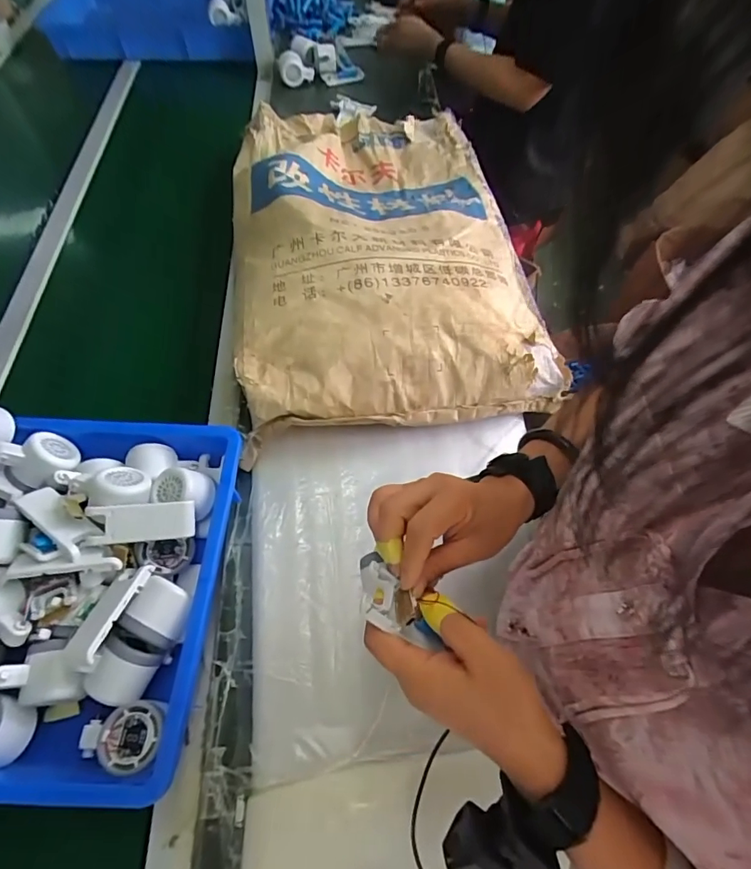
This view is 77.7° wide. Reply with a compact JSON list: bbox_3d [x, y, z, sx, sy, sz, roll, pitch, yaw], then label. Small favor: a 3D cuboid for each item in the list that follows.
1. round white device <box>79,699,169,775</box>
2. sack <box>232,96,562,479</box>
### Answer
[{"bbox_3d":[-0.234,0.286,0.444,0.078,0.049,0.055,2,60,-1],"label":"round white device"},{"bbox_3d":[0.002,-0.330,0.778,0.436,0.134,0.705,-6,58,-4],"label":"sack"}]

